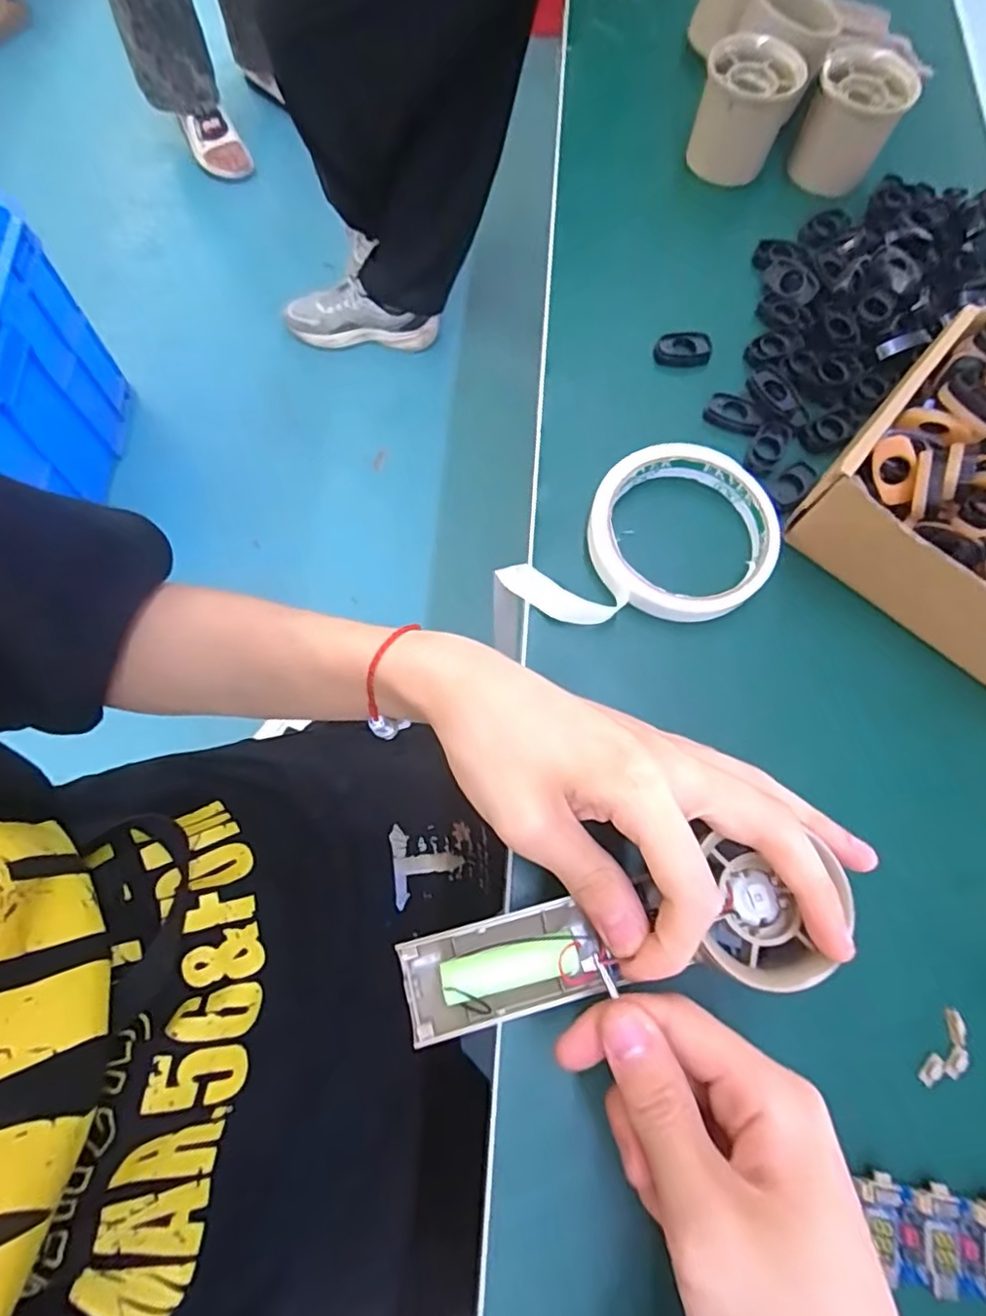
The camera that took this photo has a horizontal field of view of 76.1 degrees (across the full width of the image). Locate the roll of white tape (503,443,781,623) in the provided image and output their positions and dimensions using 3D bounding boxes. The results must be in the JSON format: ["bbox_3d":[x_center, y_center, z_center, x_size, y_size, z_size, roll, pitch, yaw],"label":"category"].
[{"bbox_3d":[0.081,-0.053,0.311,0.124,0.015,0.091,-41,78,-14],"label":"roll of white tape"}]

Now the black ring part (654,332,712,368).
[{"bbox_3d":[0.110,-0.179,0.365,0.034,0.007,0.021,-10,72,-5],"label":"black ring part"}]

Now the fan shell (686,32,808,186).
[{"bbox_3d":[0.157,-0.343,0.396,0.056,0.057,0.051,1,72,-3],"label":"fan shell"}]

